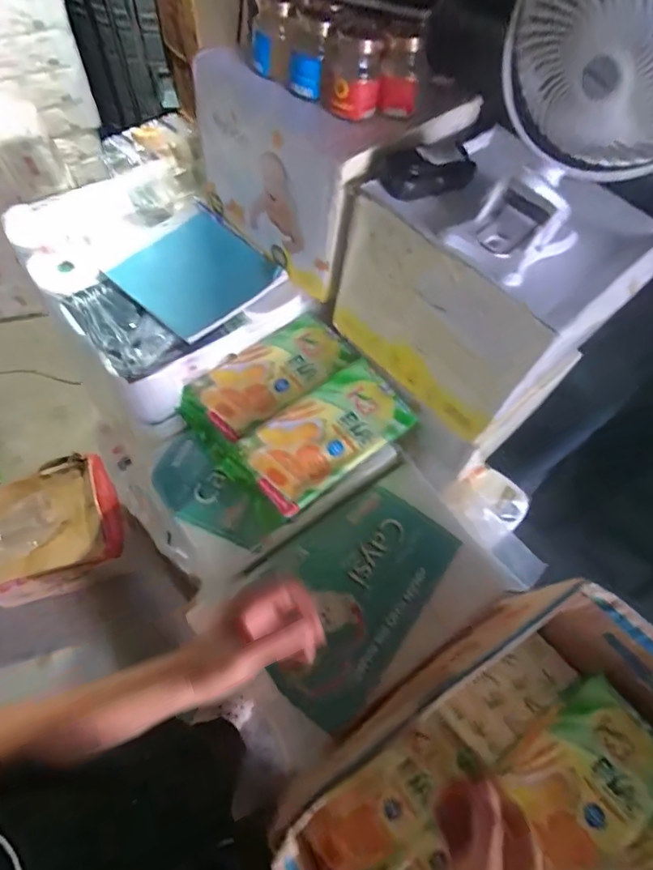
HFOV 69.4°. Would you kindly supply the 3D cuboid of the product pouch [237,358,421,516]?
[{"bbox_3d":[0.001,-0.004,0.572,0.200,0.028,0.108,-34,68,-20],"label":"product pouch"}]

